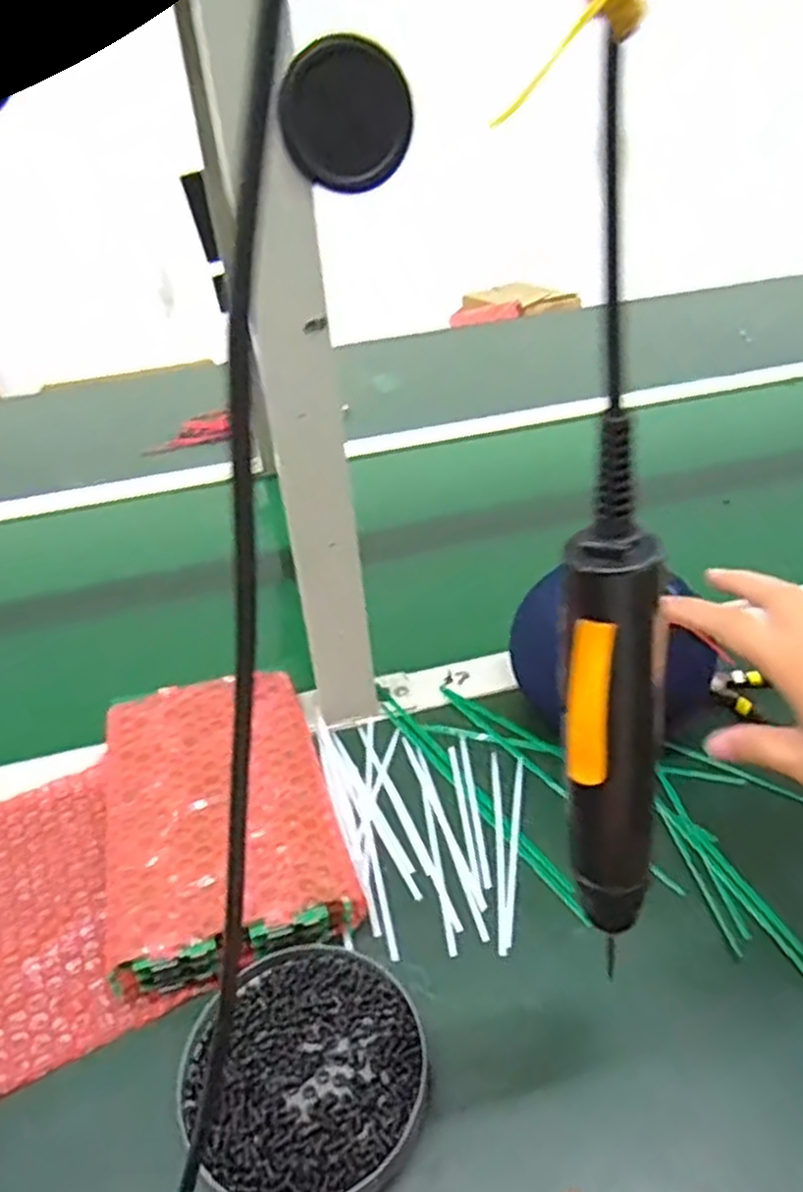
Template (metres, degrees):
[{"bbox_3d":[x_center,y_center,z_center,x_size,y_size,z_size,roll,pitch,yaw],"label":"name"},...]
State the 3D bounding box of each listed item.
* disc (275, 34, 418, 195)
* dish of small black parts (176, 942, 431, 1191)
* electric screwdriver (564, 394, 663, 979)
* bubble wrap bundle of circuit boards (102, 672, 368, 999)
[{"bbox_3d":[-0.025,-0.220,0.358,0.061,0.057,0.006,-13,37,-12],"label":"disc"},{"bbox_3d":[-0.045,0.225,0.372,0.109,0.020,0.113,-3,36,2],"label":"dish of small black parts"},{"bbox_3d":[0.073,0.051,0.269,0.038,0.215,0.031,10,38,18],"label":"electric screwdriver"},{"bbox_3d":[-0.113,0.132,0.488,0.133,0.038,0.203,-14,37,-14],"label":"bubble wrap bundle of circuit boards"}]

